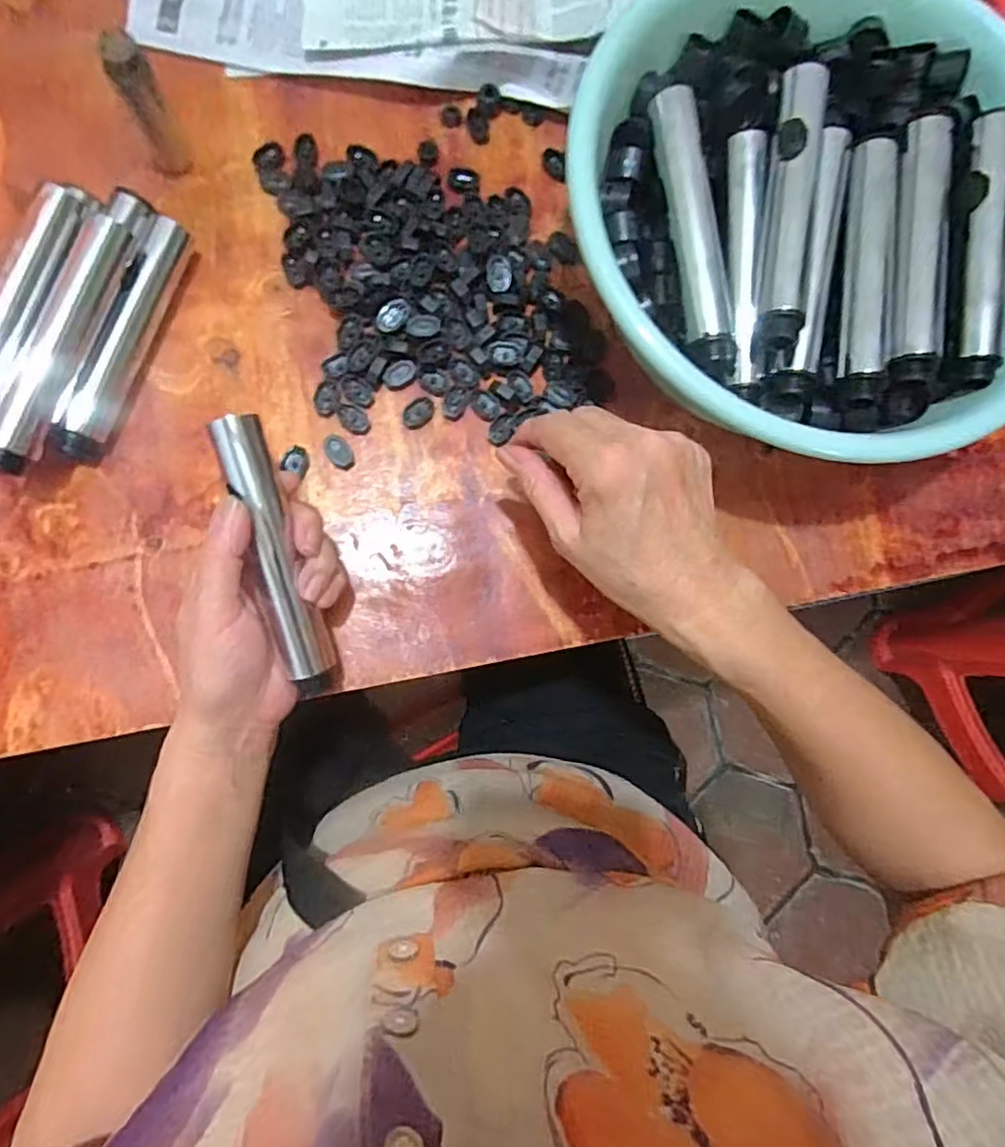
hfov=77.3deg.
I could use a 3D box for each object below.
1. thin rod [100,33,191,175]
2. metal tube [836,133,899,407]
[{"bbox_3d":[-0.204,-0.267,0.362,0.022,0.079,0.016,-27,87,-8],"label":"thin rod"},{"bbox_3d":[0.203,-0.169,0.356,0.025,0.025,0.151,7,83,-6],"label":"metal tube"}]

